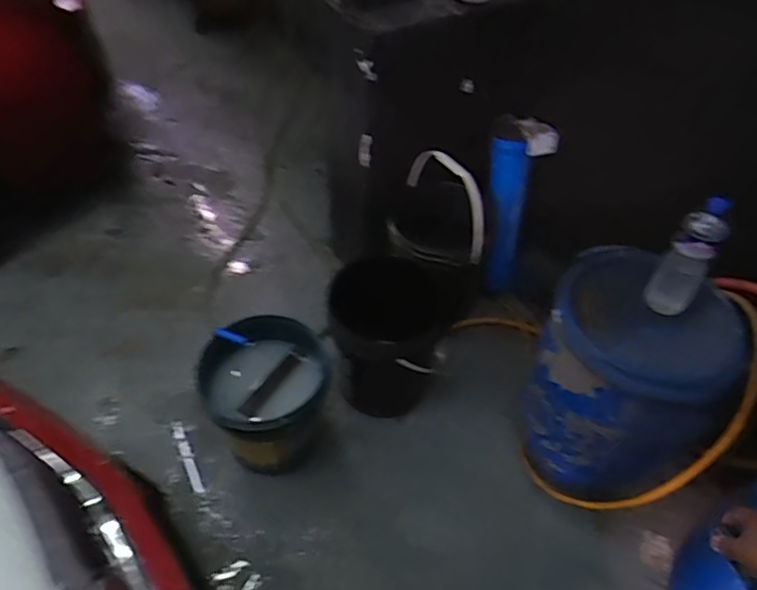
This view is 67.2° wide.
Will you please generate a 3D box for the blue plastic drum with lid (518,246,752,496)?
[{"bbox_3d":[0.555,0.208,1.323,0.383,0.486,0.355,27,53,20],"label":"blue plastic drum with lid"}]

